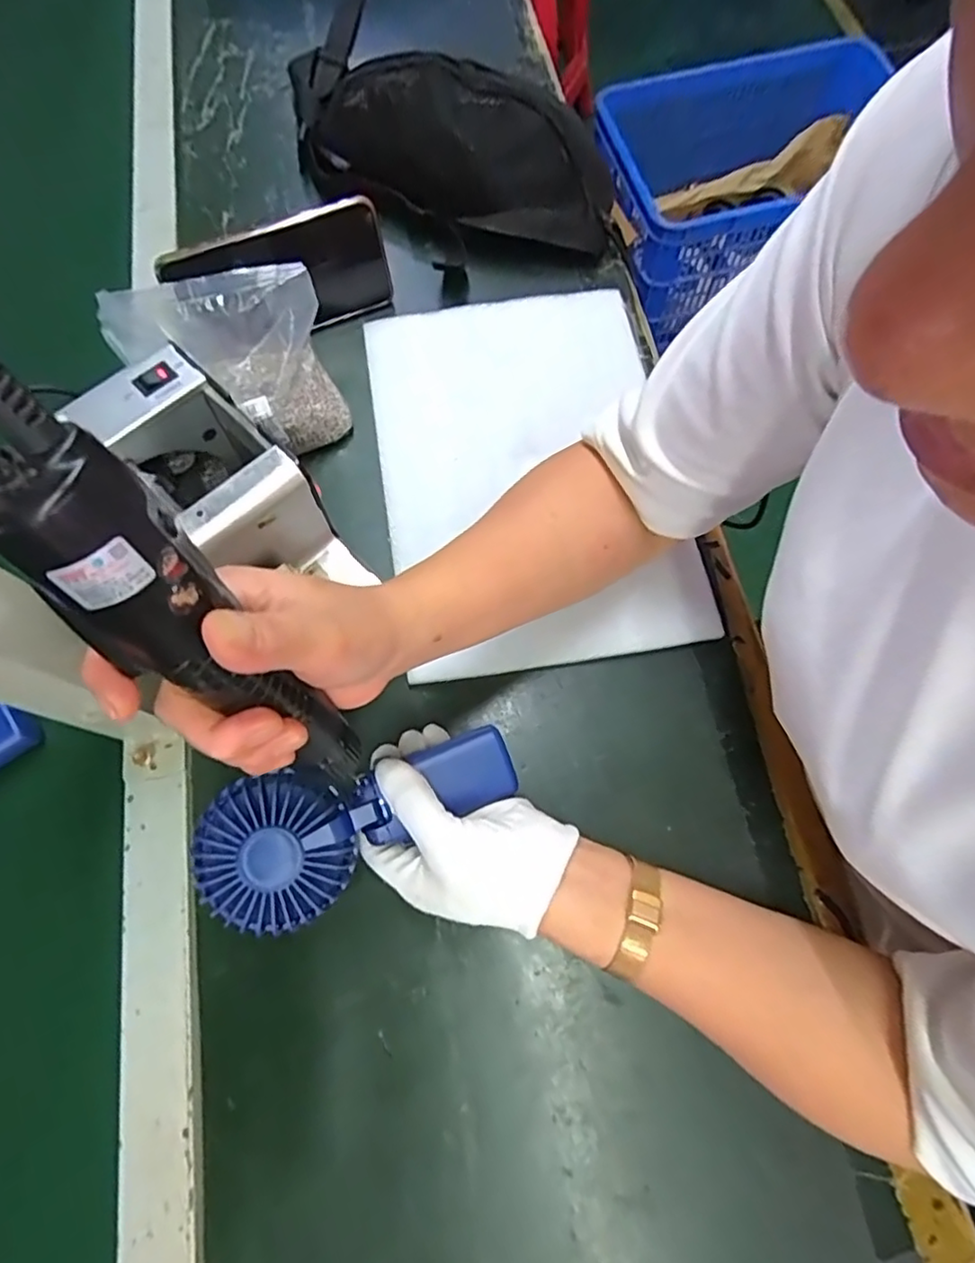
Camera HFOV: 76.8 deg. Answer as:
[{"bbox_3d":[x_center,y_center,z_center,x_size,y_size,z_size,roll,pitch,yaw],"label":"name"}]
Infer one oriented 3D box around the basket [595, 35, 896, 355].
[{"bbox_3d":[0.561,-0.929,1.306,0.606,0.282,0.423,-12,70,-3],"label":"basket"}]

